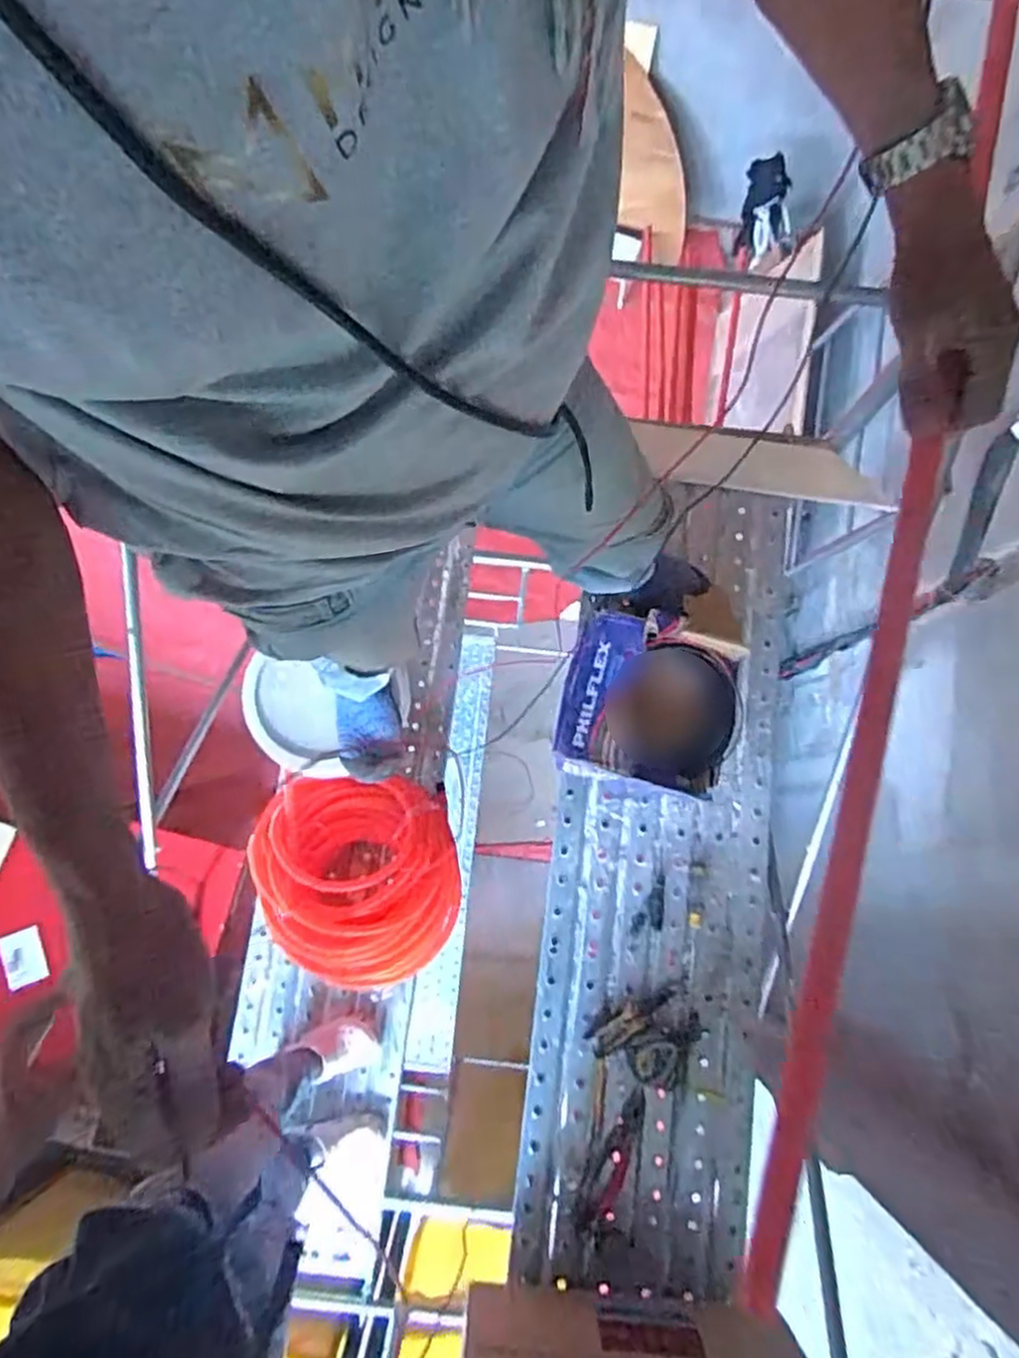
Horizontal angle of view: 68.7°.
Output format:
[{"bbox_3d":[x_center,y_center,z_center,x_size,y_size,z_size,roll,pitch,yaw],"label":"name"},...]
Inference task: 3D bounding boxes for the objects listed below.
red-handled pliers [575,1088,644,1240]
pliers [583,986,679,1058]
[{"bbox_3d":[0.182,0.822,1.258,0.056,0.020,0.237,29,81,4],"label":"red-handled pliers"},{"bbox_3d":[0.216,0.592,1.307,0.180,0.015,0.051,-32,82,-6],"label":"pliers"}]

